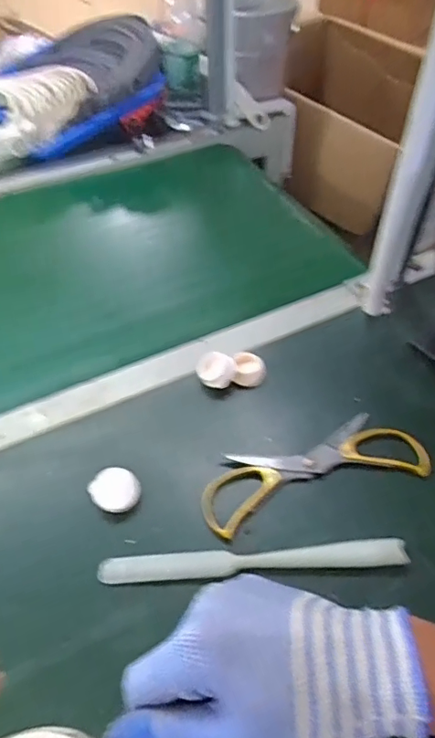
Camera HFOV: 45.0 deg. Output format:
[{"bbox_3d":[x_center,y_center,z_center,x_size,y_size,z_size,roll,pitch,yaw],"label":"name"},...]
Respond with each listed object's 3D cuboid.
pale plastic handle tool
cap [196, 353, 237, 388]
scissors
[{"bbox_3d":[0.028,0.154,0.418,0.240,0.014,0.024,-2,51,-2],"label":"pale plastic handle tool"},{"bbox_3d":[-0.001,0.001,0.543,0.040,0.020,0.039,0,50,0],"label":"cap"},{"bbox_3d":[0.085,0.091,0.474,0.205,0.018,0.071,-14,52,-12],"label":"scissors"}]

